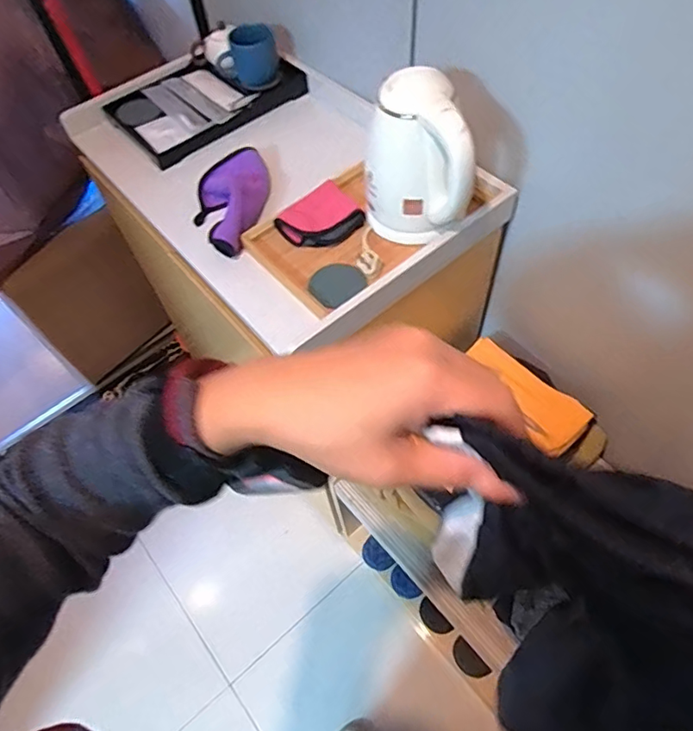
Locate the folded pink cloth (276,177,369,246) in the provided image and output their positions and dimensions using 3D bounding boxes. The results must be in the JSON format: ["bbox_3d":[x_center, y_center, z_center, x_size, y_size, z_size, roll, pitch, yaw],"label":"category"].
[{"bbox_3d":[-0.040,-0.221,0.805,0.116,0.014,0.095,-39,81,-13],"label":"folded pink cloth"}]

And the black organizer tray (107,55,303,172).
[{"bbox_3d":[-0.263,-0.516,1.013,0.328,0.038,0.221,-37,62,-19],"label":"black organizer tray"}]

